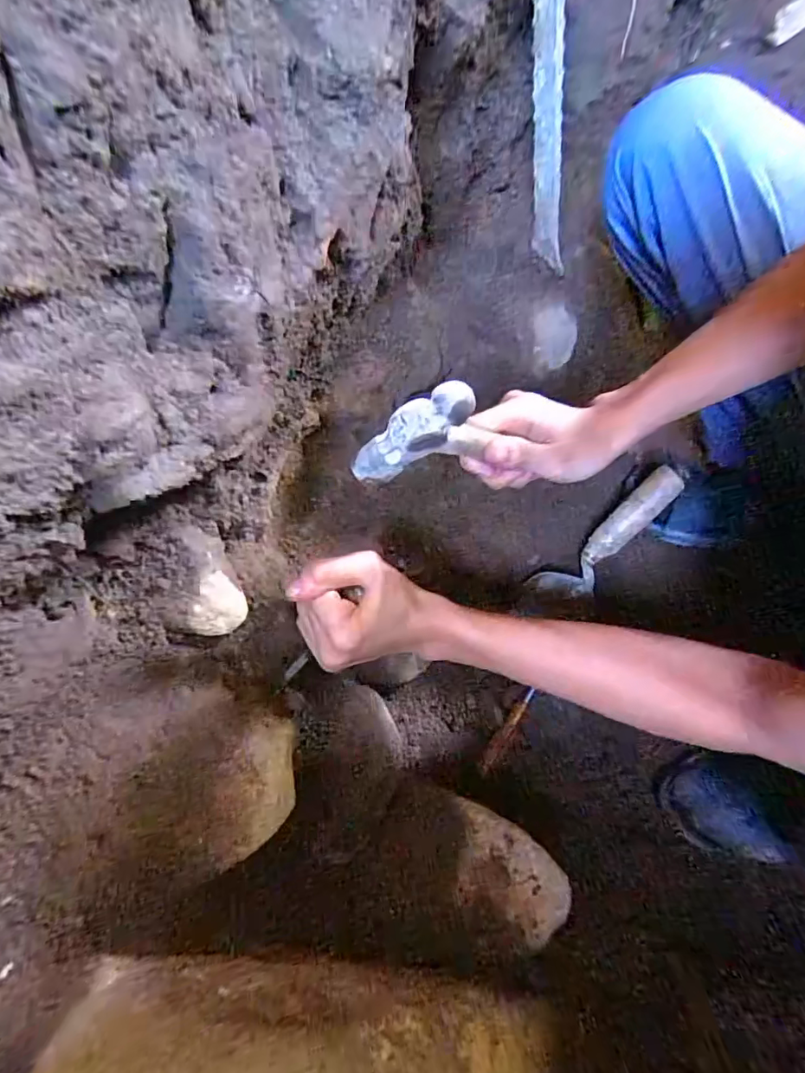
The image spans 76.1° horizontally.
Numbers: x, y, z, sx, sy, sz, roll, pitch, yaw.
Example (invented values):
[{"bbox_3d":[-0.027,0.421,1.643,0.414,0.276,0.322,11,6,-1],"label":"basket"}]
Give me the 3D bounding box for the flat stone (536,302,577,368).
[{"bbox_3d":[0.175,-0.236,0.597,0.049,0.014,0.076,6,78,-9],"label":"flat stone"}]

